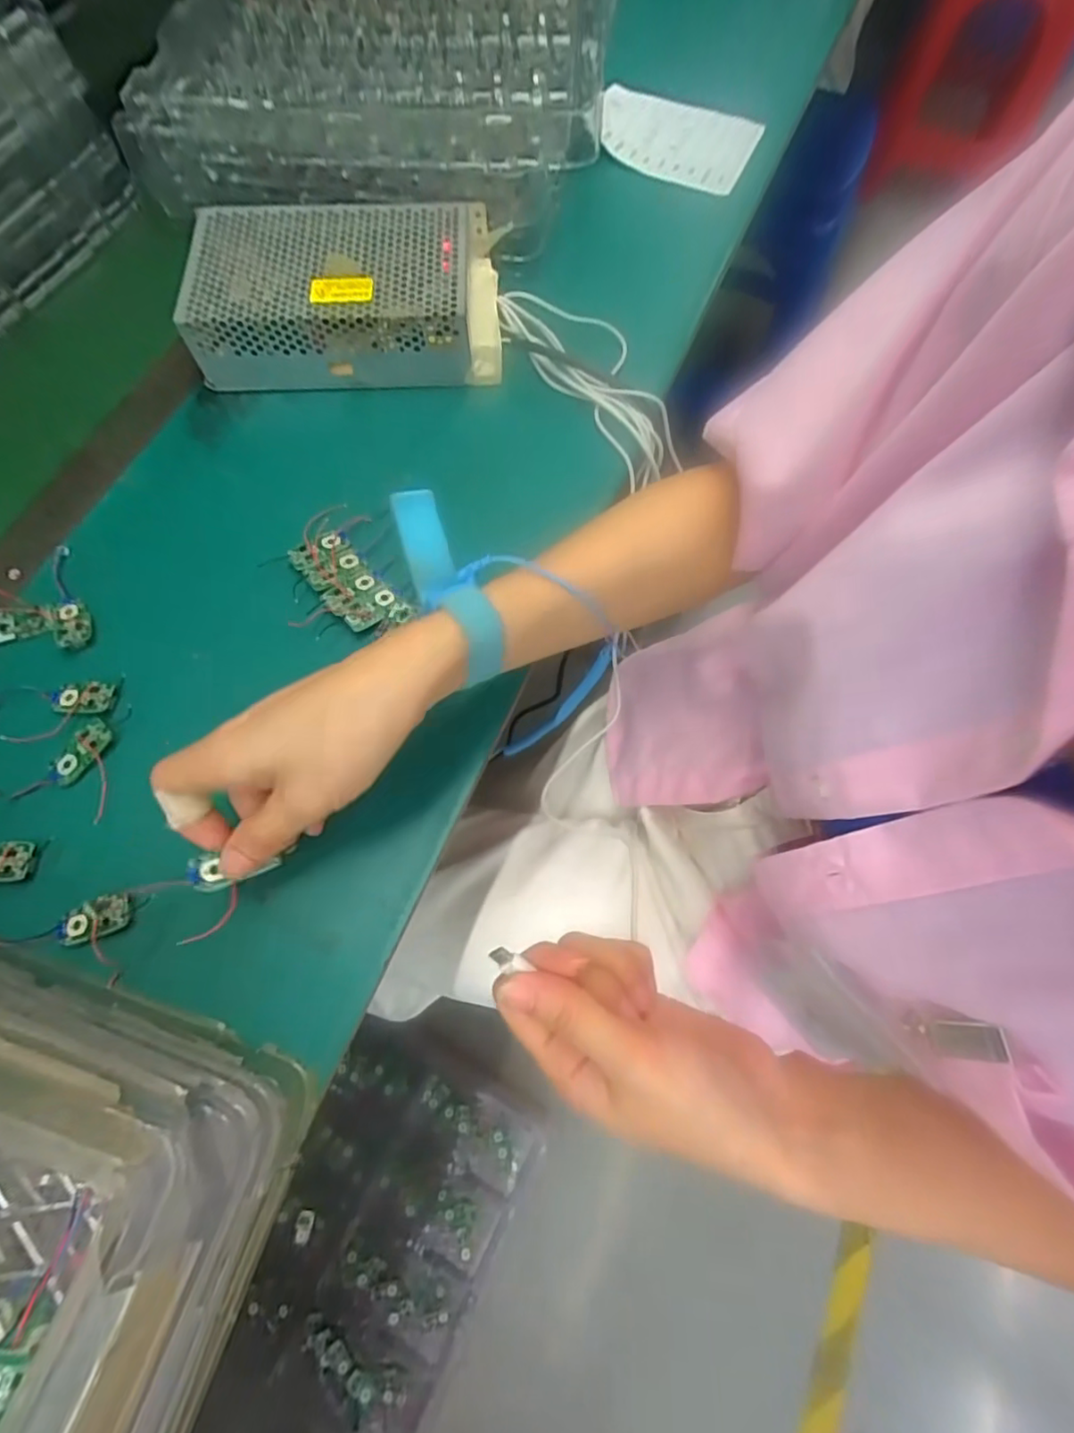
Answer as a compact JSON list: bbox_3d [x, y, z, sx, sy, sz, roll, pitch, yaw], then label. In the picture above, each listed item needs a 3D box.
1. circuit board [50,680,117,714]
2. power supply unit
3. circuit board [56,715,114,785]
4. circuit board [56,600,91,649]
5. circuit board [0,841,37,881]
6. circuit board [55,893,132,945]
[{"bbox_3d":[-0.254,-0.011,0.333,0.035,0.004,0.018,0,70,0],"label":"circuit board"},{"bbox_3d":[-0.129,-0.286,0.409,0.200,0.058,0.107,-1,70,0],"label":"power supply unit"},{"bbox_3d":[-0.245,0.019,0.321,0.020,0.004,0.037,29,73,10],"label":"circuit board"},{"bbox_3d":[-0.273,-0.056,0.349,0.019,0.004,0.034,-22,72,-8],"label":"circuit board"},{"bbox_3d":[-0.274,0.073,0.303,0.035,0.006,0.019,2,70,1],"label":"circuit board"},{"bbox_3d":[-0.218,0.099,0.292,0.037,0.006,0.018,-18,71,-6],"label":"circuit board"}]

